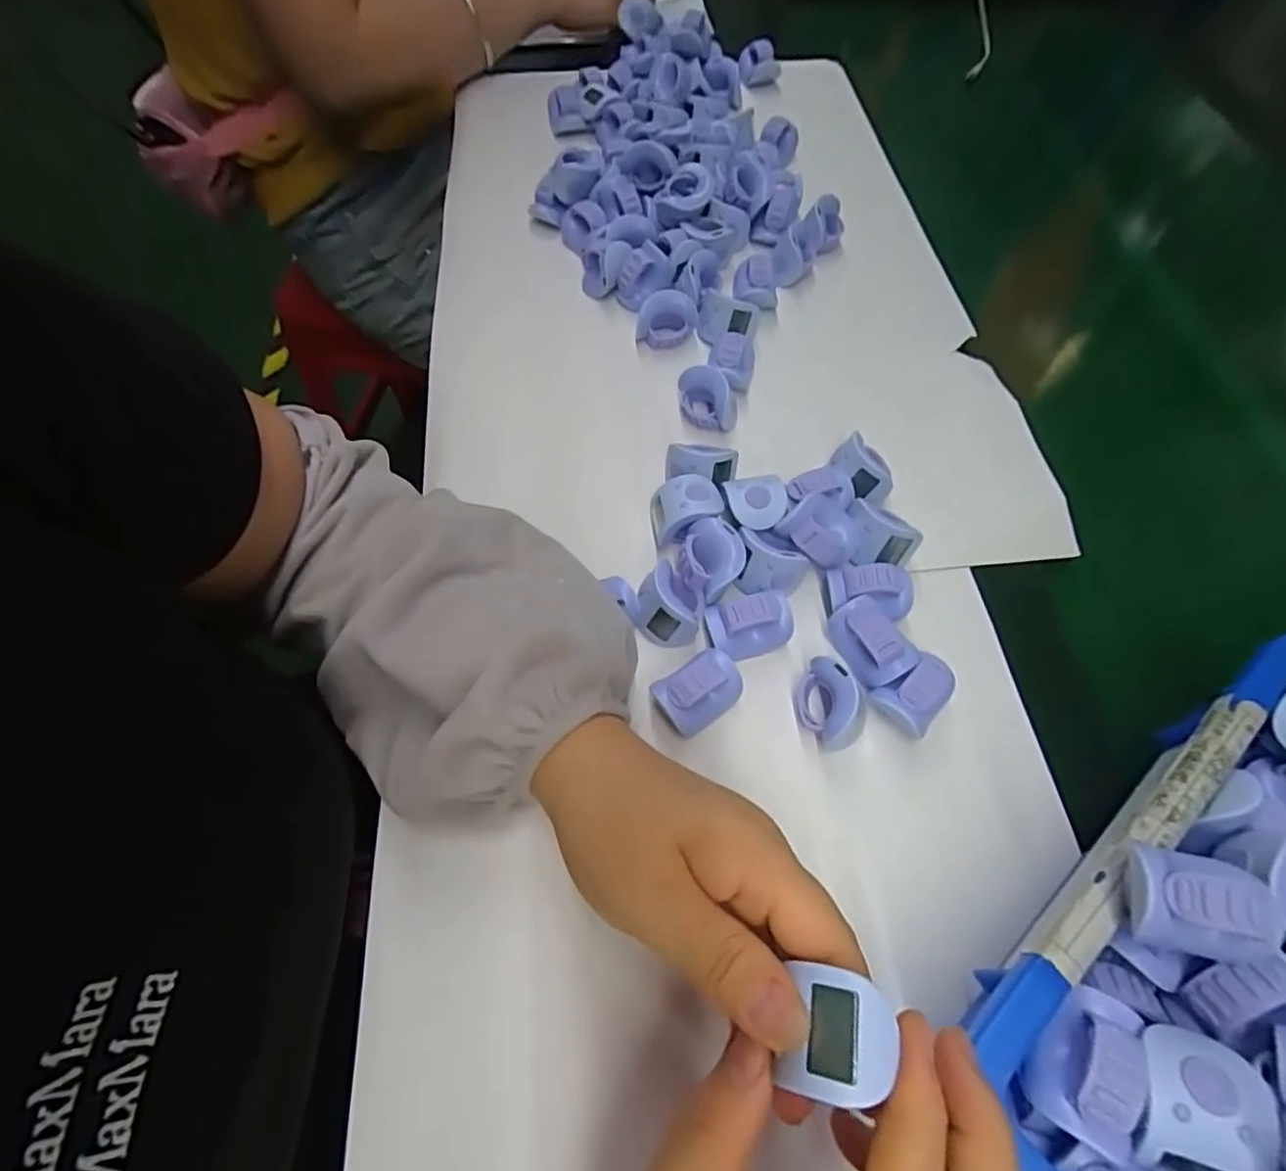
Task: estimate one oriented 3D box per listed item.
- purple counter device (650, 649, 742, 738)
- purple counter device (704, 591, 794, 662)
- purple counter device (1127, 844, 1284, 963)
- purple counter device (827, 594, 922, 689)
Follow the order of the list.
[{"bbox_3d":[0.027,0.048,0.288,0.042,0.027,0.026,-31,66,-15],"label":"purple counter device"},{"bbox_3d":[0.054,0.018,0.305,0.040,0.031,0.027,-7,62,-4],"label":"purple counter device"},{"bbox_3d":[0.175,0.099,0.189,0.043,0.028,0.026,7,62,4],"label":"purple counter device"},{"bbox_3d":[0.112,0.026,0.298,0.022,0.030,0.041,-13,70,-47],"label":"purple counter device"}]

